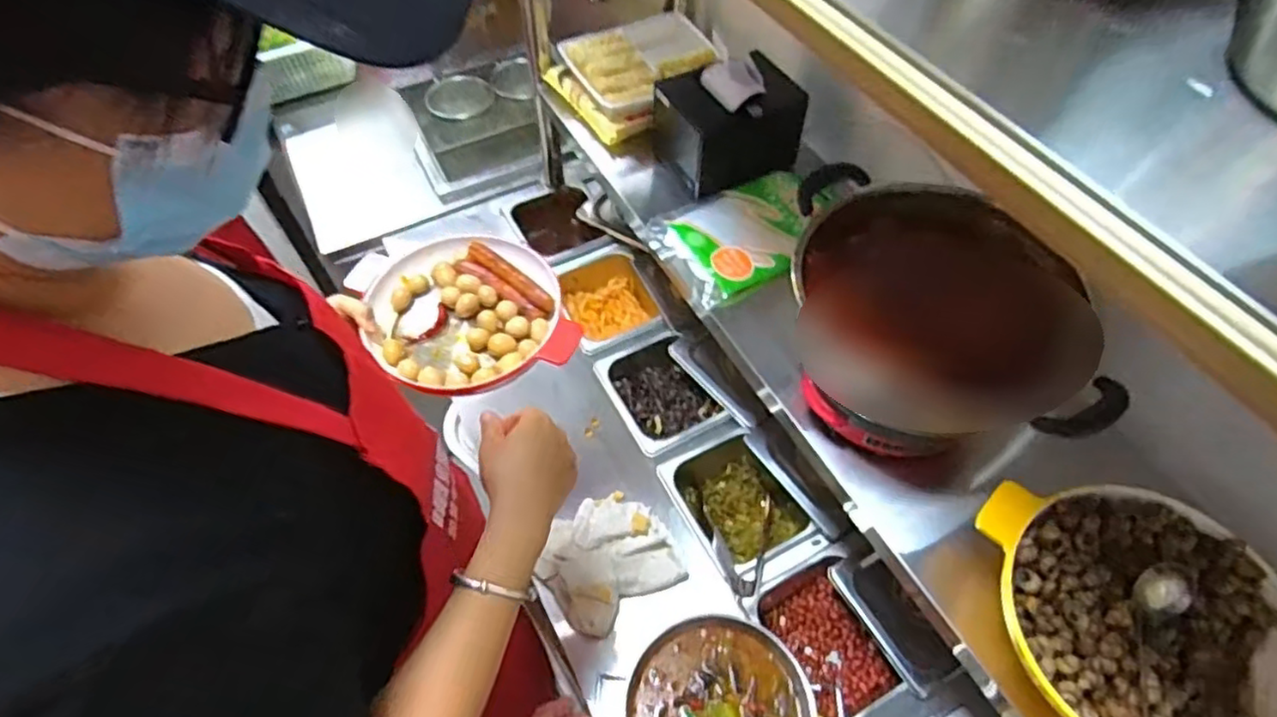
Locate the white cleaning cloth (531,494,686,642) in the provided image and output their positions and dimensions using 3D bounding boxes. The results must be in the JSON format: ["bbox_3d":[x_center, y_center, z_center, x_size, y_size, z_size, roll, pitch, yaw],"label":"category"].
[{"bbox_3d":[-0.034,0.230,0.783,0.150,0.040,0.133,-30,60,-19],"label":"white cleaning cloth"}]

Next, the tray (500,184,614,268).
[{"bbox_3d":[-0.128,-0.215,1.163,0.130,0.084,0.175,-30,61,-20],"label":"tray"}]

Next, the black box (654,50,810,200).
[{"bbox_3d":[0.114,-0.304,0.862,0.167,0.121,0.127,-18,57,-12],"label":"black box"}]

